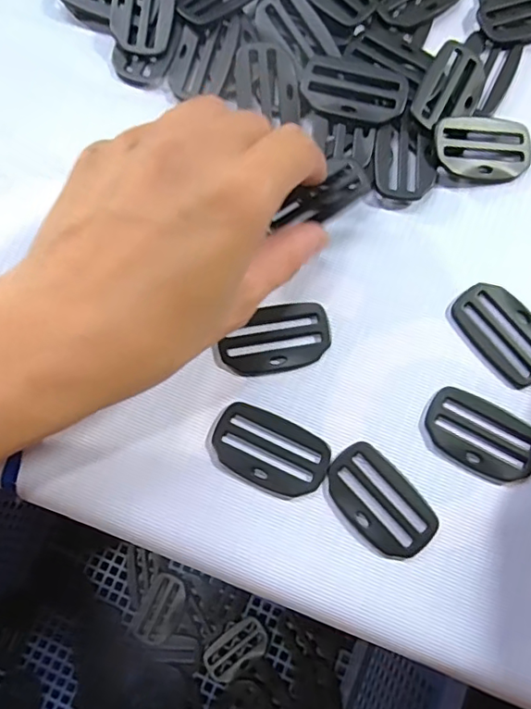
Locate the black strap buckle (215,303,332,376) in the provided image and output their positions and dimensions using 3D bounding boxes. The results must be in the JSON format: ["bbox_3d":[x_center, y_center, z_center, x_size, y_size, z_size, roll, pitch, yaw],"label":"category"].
[{"bbox_3d":[0.003,-0.006,0.224,0.047,0.004,0.027,-10,79,-3],"label":"black strap buckle"}]

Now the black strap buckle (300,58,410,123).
[{"bbox_3d":[0.039,-0.117,0.242,0.046,0.006,0.028,11,79,1],"label":"black strap buckle"}]

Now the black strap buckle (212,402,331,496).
[{"bbox_3d":[0.002,0.038,0.215,0.046,0.004,0.027,24,79,3],"label":"black strap buckle"}]

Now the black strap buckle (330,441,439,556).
[{"bbox_3d":[0.045,0.058,0.212,0.028,0.004,0.046,-43,83,-8],"label":"black strap buckle"}]

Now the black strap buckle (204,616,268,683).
[{"bbox_3d":[-0.019,0.199,0.367,0.044,0.004,0.025,-37,83,-8],"label":"black strap buckle"}]

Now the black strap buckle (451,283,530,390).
[{"bbox_3d":[0.101,-0.009,0.227,0.028,0.004,0.046,-38,82,-8],"label":"black strap buckle"}]

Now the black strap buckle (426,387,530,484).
[{"bbox_3d":[0.088,0.033,0.219,0.046,0.004,0.028,27,80,4],"label":"black strap buckle"}]

